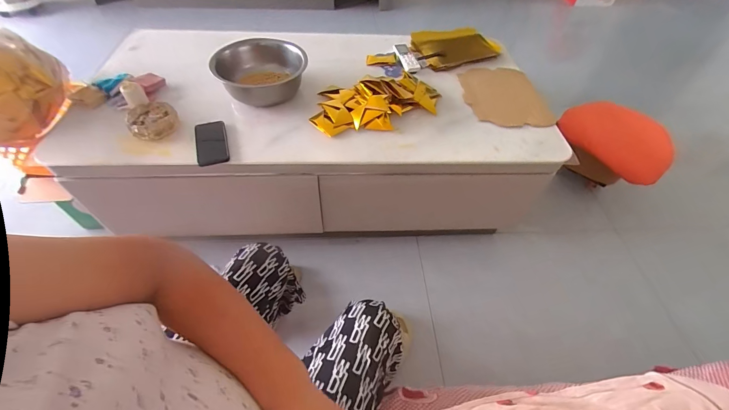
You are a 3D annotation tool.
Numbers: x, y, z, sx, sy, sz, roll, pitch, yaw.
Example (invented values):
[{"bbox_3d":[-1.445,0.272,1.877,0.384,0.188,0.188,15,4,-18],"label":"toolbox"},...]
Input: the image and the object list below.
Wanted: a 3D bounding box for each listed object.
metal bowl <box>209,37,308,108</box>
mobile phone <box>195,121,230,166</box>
[{"bbox_3d":[-0.332,-0.409,1.008,0.286,0.110,0.286,2,52,-2],"label":"metal bowl"},{"bbox_3d":[-0.402,-0.161,0.854,0.081,0.015,0.153,-19,58,-6],"label":"mobile phone"}]

